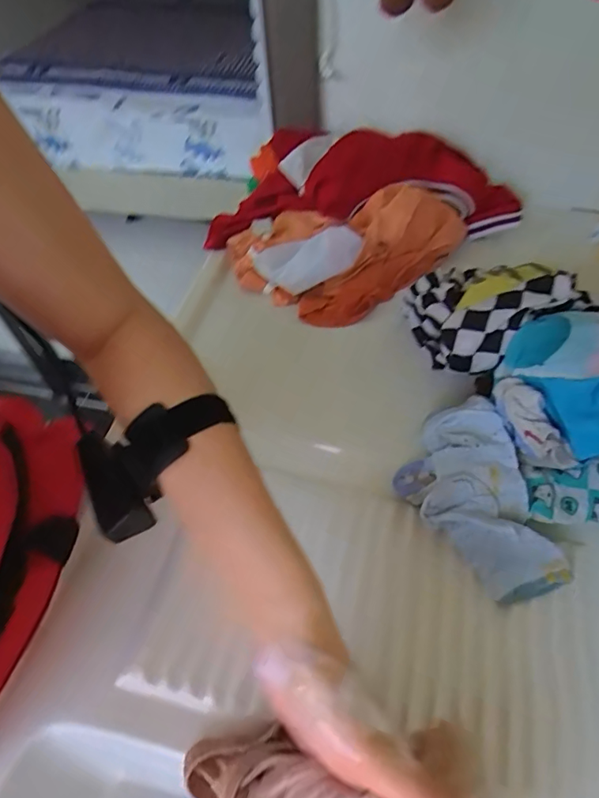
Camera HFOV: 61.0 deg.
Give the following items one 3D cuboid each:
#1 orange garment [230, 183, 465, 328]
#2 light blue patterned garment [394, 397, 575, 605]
[{"bbox_3d":[0.069,-0.217,0.648,0.284,0.086,0.187,-35,58,-21],"label":"orange garment"},{"bbox_3d":[0.144,0.088,0.421,0.091,0.080,0.151,-19,53,-10],"label":"light blue patterned garment"}]

